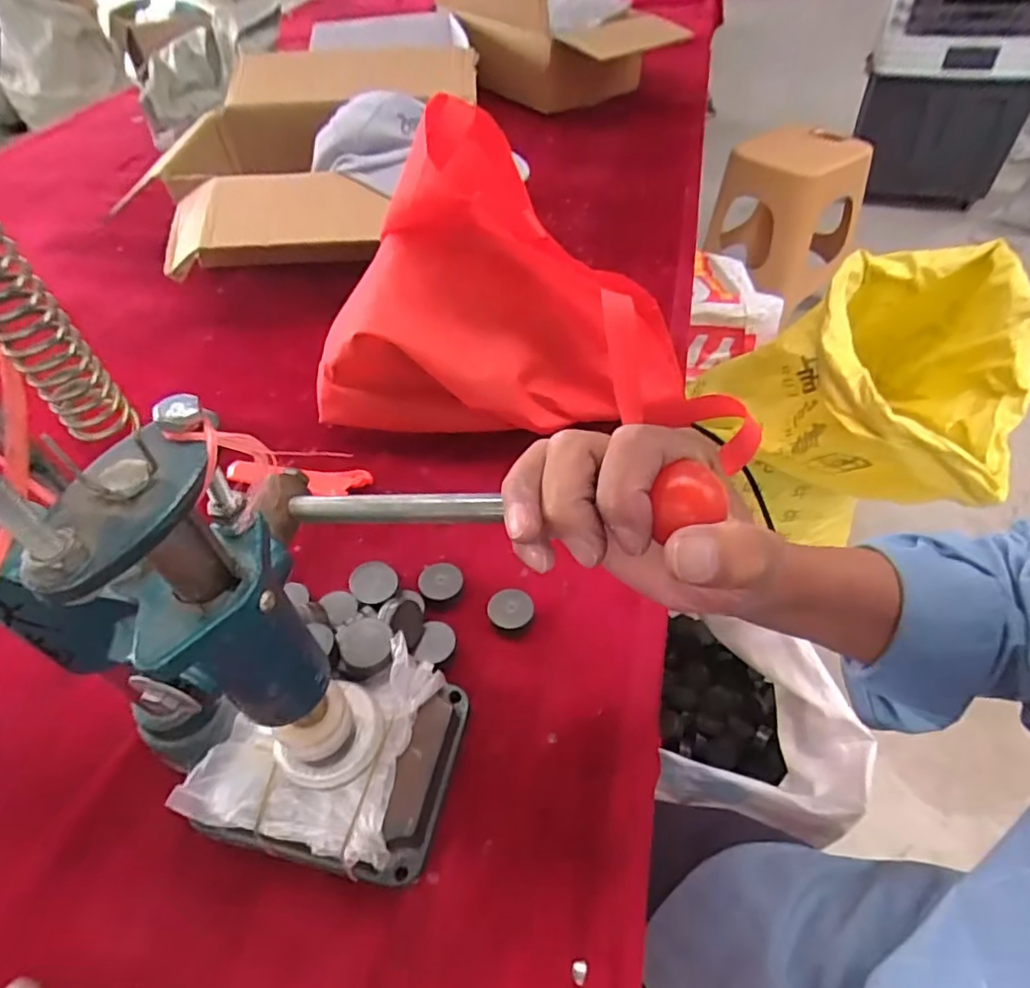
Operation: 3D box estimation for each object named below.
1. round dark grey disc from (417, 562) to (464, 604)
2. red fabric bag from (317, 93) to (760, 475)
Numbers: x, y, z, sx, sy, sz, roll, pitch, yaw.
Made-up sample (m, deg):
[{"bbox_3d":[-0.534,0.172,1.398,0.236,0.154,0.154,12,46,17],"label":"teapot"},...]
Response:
[{"bbox_3d":[-0.055,0.066,0.453,0.031,0.010,0.028,1,49,6],"label":"round dark grey disc"},{"bbox_3d":[0.017,-0.155,0.513,0.358,0.219,0.163,6,50,10],"label":"red fabric bag"}]

